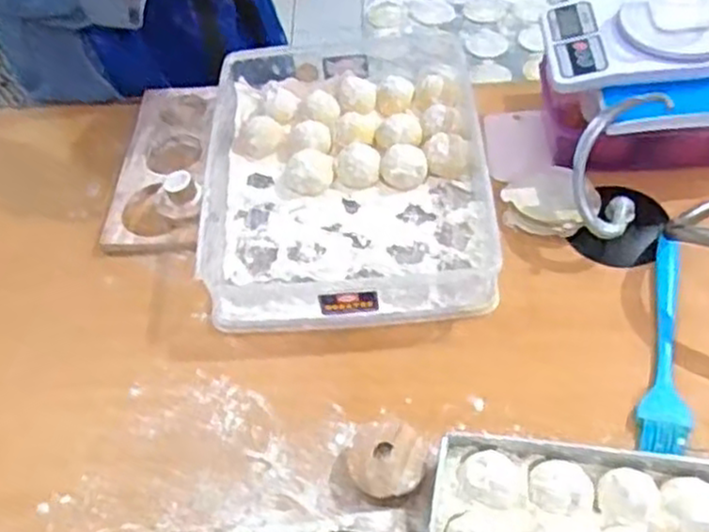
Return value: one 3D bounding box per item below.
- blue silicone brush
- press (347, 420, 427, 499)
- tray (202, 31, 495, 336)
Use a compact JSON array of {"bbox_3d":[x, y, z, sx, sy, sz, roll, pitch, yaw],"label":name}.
[{"bbox_3d":[0.283,0.067,0.666,0.042,0.024,0.220,13,54,14],"label":"blue silicone brush"},{"bbox_3d":[0.026,0.162,0.614,0.062,0.022,0.063,-2,52,3],"label":"press"},{"bbox_3d":[-0.006,-0.109,0.807,0.294,0.059,0.379,-2,52,3],"label":"tray"}]

